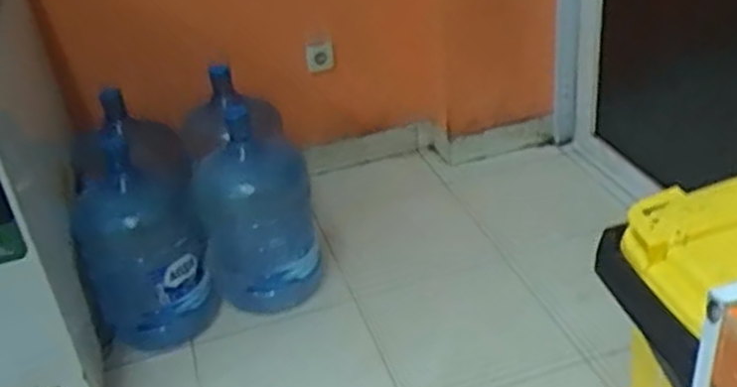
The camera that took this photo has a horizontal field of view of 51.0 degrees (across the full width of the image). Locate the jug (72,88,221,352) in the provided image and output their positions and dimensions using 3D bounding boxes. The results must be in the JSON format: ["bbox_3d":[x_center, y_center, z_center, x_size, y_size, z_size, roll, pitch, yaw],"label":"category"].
[{"bbox_3d":[-0.536,0.051,1.796,0.265,0.622,0.286,-15,33,-13],"label":"jug"}]

